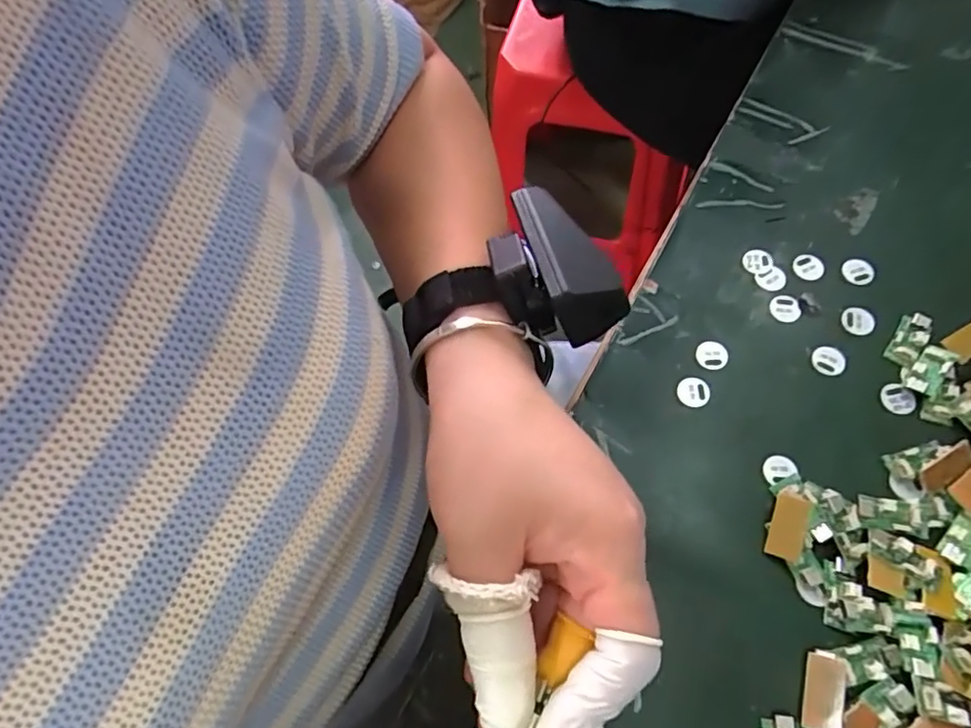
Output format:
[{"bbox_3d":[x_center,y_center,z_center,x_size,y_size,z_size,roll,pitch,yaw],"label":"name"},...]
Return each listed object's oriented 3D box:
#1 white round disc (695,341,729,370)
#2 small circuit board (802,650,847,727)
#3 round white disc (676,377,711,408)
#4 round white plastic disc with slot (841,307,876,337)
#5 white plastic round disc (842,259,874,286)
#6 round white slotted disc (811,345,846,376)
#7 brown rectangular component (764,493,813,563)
[{"bbox_3d":[0.128,-0.005,0.335,0.018,0.004,0.017,0,74,1],"label":"white round disc"},{"bbox_3d":[0.147,0.142,0.256,0.015,0.005,0.032,13,68,8],"label":"small circuit board"},{"bbox_3d":[0.115,0.015,0.325,0.017,0.004,0.018,-1,66,3],"label":"round white disc"},{"bbox_3d":[0.213,-0.025,0.337,0.017,0.004,0.017,-1,66,3],"label":"round white plastic disc with slot"},{"bbox_3d":[0.220,-0.055,0.350,0.016,0.004,0.017,-1,66,3],"label":"white plastic round disc"},{"bbox_3d":[0.193,-0.002,0.332,0.016,0.004,0.017,-1,66,3],"label":"round white slotted disc"},{"bbox_3d":[0.147,0.079,0.287,0.015,0.004,0.031,17,72,23],"label":"brown rectangular component"}]

